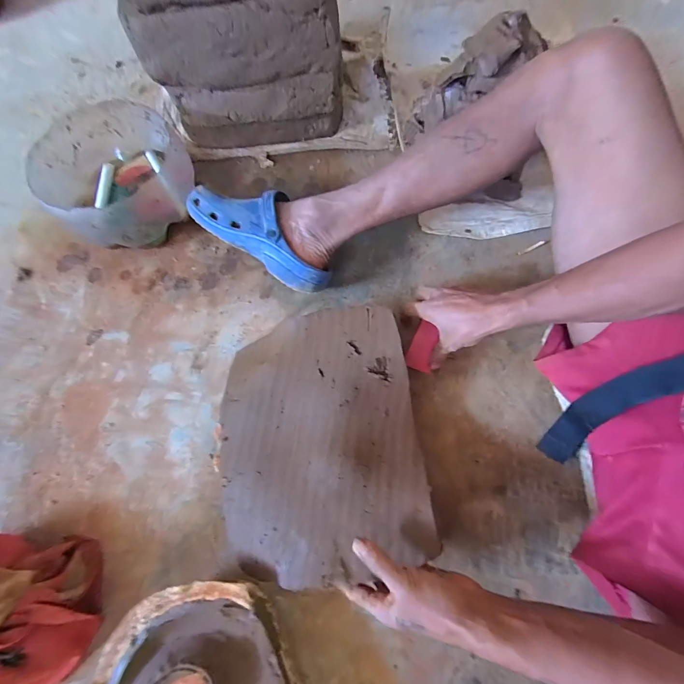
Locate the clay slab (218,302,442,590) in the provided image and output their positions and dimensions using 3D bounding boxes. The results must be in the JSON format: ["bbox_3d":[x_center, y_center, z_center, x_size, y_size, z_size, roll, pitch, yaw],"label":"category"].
[{"bbox_3d":[-0.030,0.111,0.439,0.250,0.030,0.325,-6,69,0],"label":"clay slab"}]

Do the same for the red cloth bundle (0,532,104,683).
[{"bbox_3d":[-0.413,0.323,0.383,0.201,0.114,0.181,-12,70,-3],"label":"red cloth bundle"}]

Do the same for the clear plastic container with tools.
[{"bbox_3d":[-0.385,-0.282,0.605,0.227,0.125,0.241,-33,71,-9],"label":"clear plastic container with tools"}]

